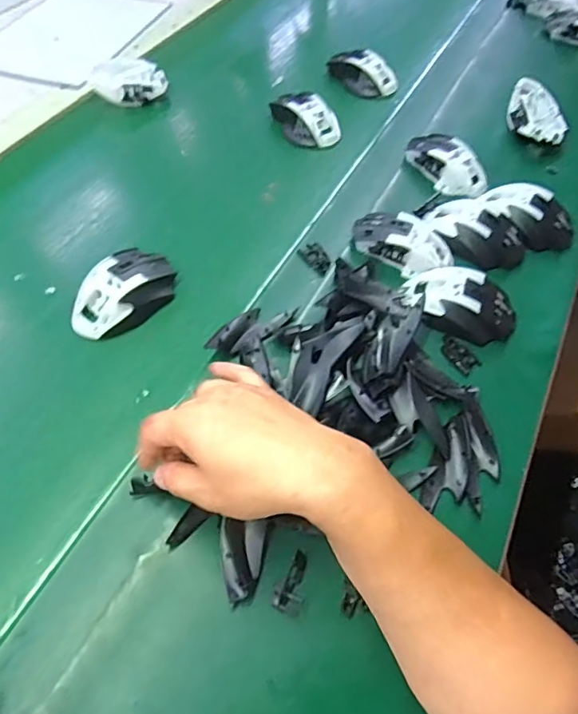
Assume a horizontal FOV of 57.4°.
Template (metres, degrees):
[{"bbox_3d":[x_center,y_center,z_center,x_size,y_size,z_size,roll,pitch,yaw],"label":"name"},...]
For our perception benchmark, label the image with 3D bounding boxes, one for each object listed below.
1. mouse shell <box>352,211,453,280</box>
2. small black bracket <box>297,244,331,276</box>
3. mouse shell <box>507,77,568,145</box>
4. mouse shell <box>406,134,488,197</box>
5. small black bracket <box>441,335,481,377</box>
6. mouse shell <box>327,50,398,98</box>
[{"bbox_3d":[0.129,-0.130,0.600,0.116,0.040,0.062,27,58,13],"label":"mouse shell"},{"bbox_3d":[0.032,-0.108,0.592,0.026,0.011,0.045,-26,60,-19],"label":"small black bracket"},{"bbox_3d":[0.351,-0.346,0.750,0.079,0.038,0.104,-5,56,-6],"label":"mouse shell"},{"bbox_3d":[0.205,-0.253,0.683,0.064,0.036,0.117,-27,62,-21],"label":"mouse shell"},{"bbox_3d":[0.171,-0.003,0.533,0.024,0.004,0.044,-31,62,-22],"label":"small black bracket"},{"bbox_3d":[0.112,-0.434,0.800,0.104,0.035,0.055,36,61,20],"label":"mouse shell"}]

